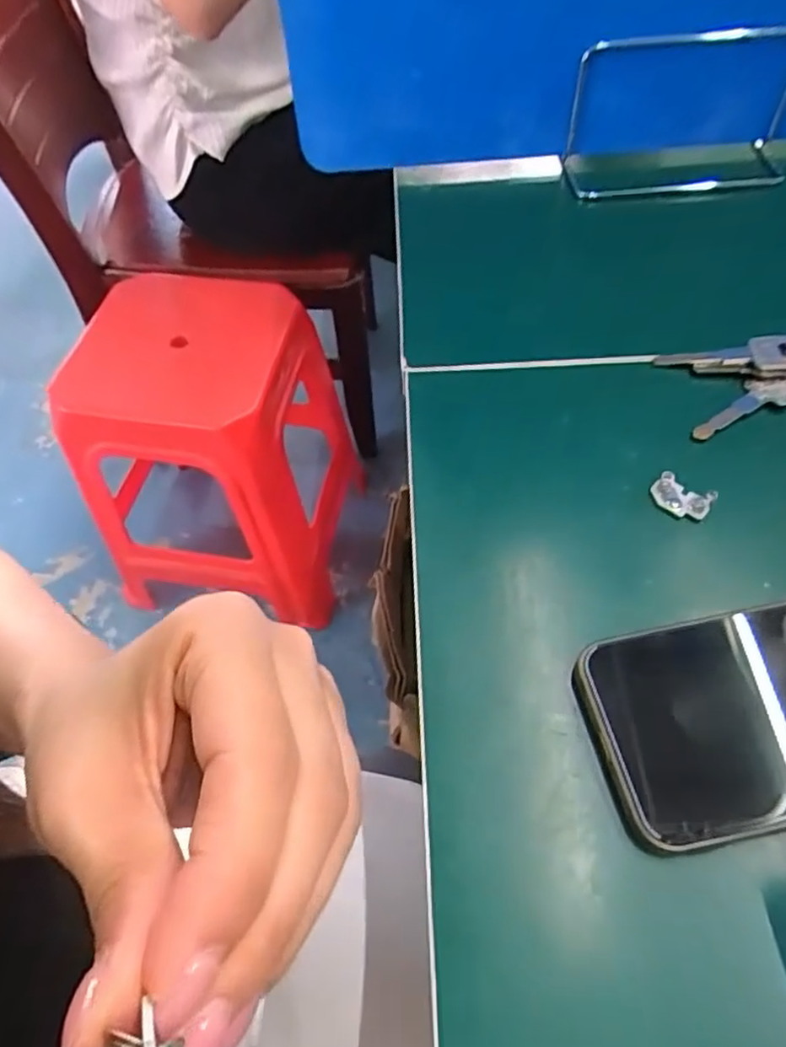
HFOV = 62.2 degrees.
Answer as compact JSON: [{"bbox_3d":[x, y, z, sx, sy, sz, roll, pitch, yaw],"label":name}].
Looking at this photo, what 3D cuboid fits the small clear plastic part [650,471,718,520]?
[{"bbox_3d":[0.136,-0.012,0.308,0.027,0.013,0.011,27,61,19],"label":"small clear plastic part"}]

